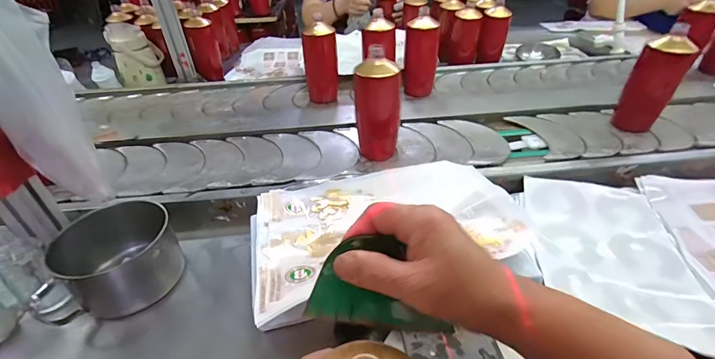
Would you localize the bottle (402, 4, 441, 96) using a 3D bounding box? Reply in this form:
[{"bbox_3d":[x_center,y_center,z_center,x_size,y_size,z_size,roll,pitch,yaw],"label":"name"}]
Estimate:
[{"bbox_3d":[0.163,-0.312,0.894,0.065,0.192,0.070,-16,40,-19],"label":"bottle"}]

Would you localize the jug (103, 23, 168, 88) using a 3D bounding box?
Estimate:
[{"bbox_3d":[-0.639,-0.363,1.018,0.122,0.153,0.095,-21,42,-25],"label":"jug"}]

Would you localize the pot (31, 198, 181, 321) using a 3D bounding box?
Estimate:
[{"bbox_3d":[-0.329,0.107,0.484,0.146,0.085,0.124,-24,44,-28],"label":"pot"}]

